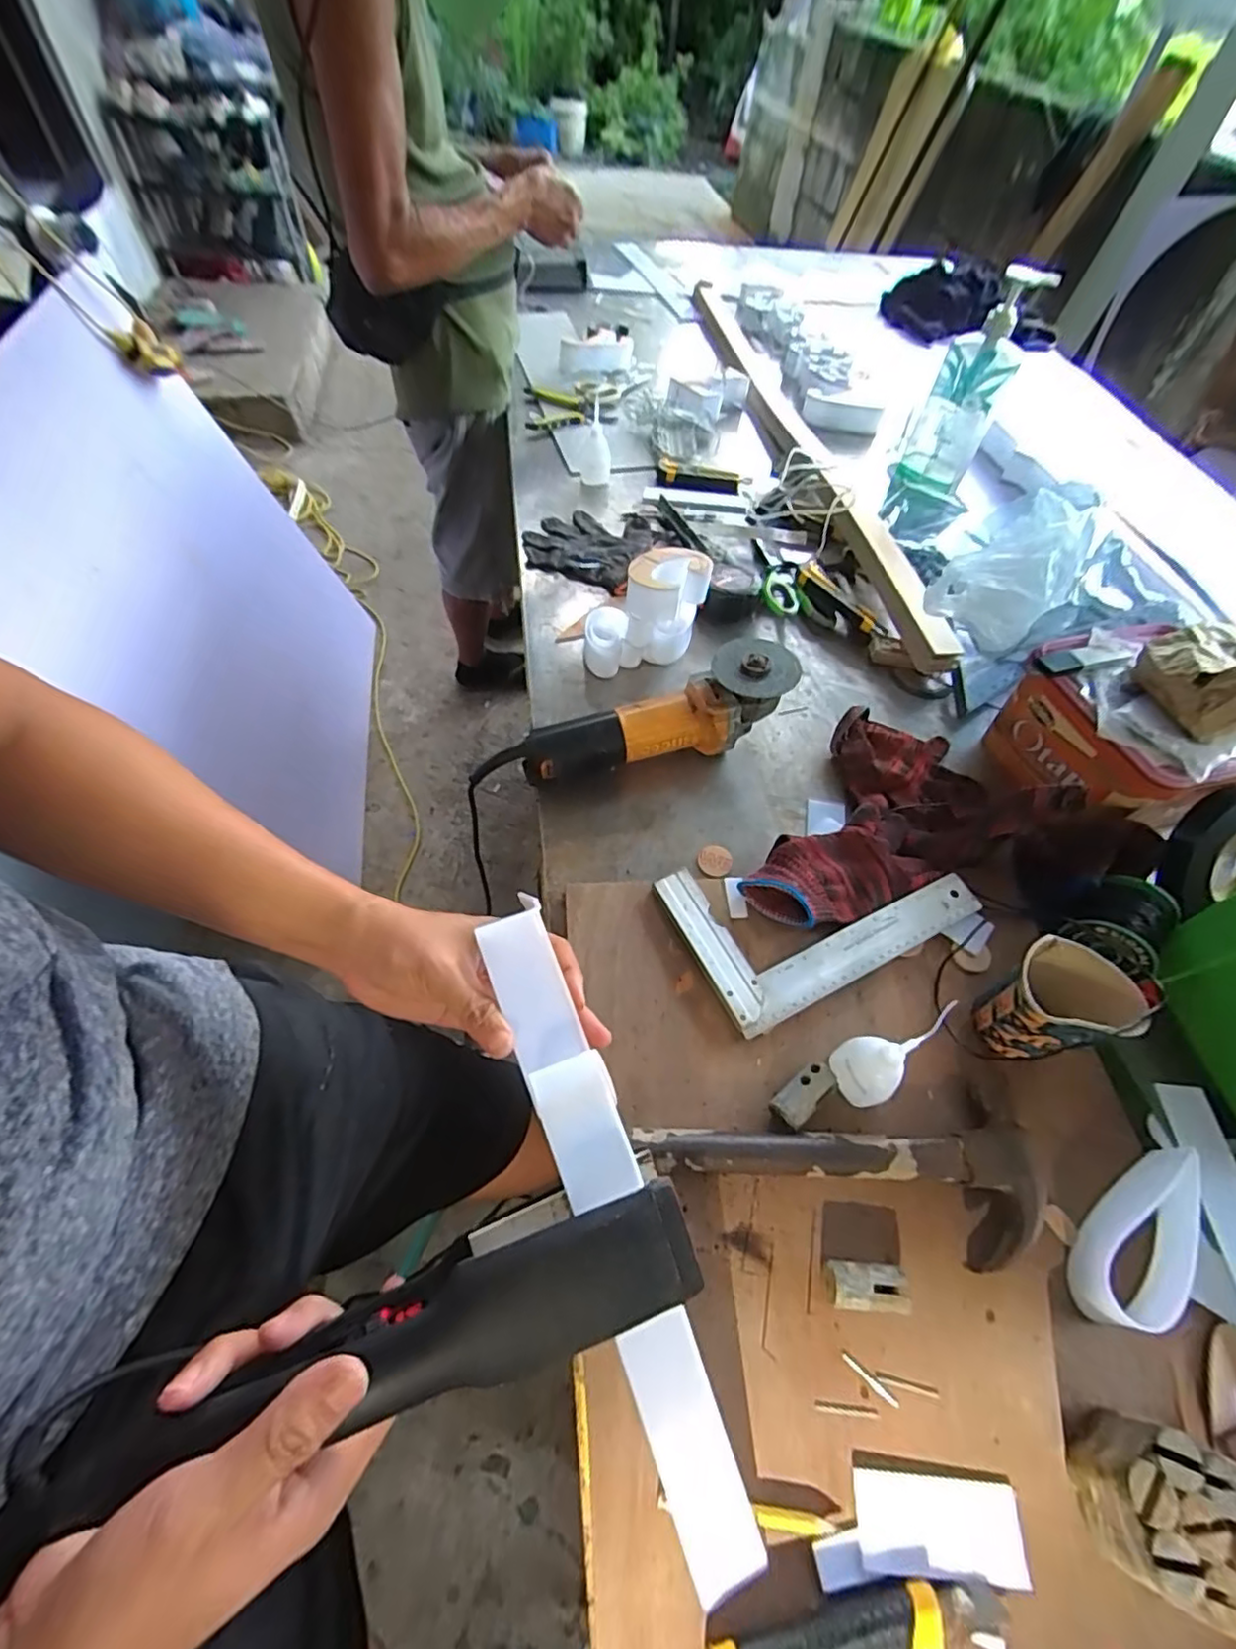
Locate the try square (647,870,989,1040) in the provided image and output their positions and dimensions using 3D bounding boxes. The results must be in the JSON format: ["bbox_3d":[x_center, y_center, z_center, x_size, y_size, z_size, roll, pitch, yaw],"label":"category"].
[{"bbox_3d":[0.177,0.066,0.551,0.251,0.014,0.147,-23,60,-16],"label":"try square"}]

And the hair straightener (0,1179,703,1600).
[{"bbox_3d":[-0.109,0.240,0.277,0.298,0.036,0.053,-17,58,-8],"label":"hair straightener"}]

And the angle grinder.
[{"bbox_3d":[0.040,-0.110,0.642,0.286,0.098,0.081,-12,58,-10],"label":"angle grinder"}]

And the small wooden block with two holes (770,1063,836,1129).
[{"bbox_3d":[0.135,0.200,0.460,0.050,0.023,0.024,-35,64,-23],"label":"small wooden block with two holes"}]

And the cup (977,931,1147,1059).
[{"bbox_3d":[0.322,0.137,0.472,0.081,0.091,0.071,-12,58,-10],"label":"cup"}]

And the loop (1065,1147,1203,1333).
[{"bbox_3d":[0.351,0.270,0.418,0.043,0.043,0.131,37,62,20],"label":"loop"}]

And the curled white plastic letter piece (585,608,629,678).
[{"bbox_3d":[-0.015,-0.215,0.733,0.047,0.040,0.073,2,56,-1],"label":"curled white plastic letter piece"}]

